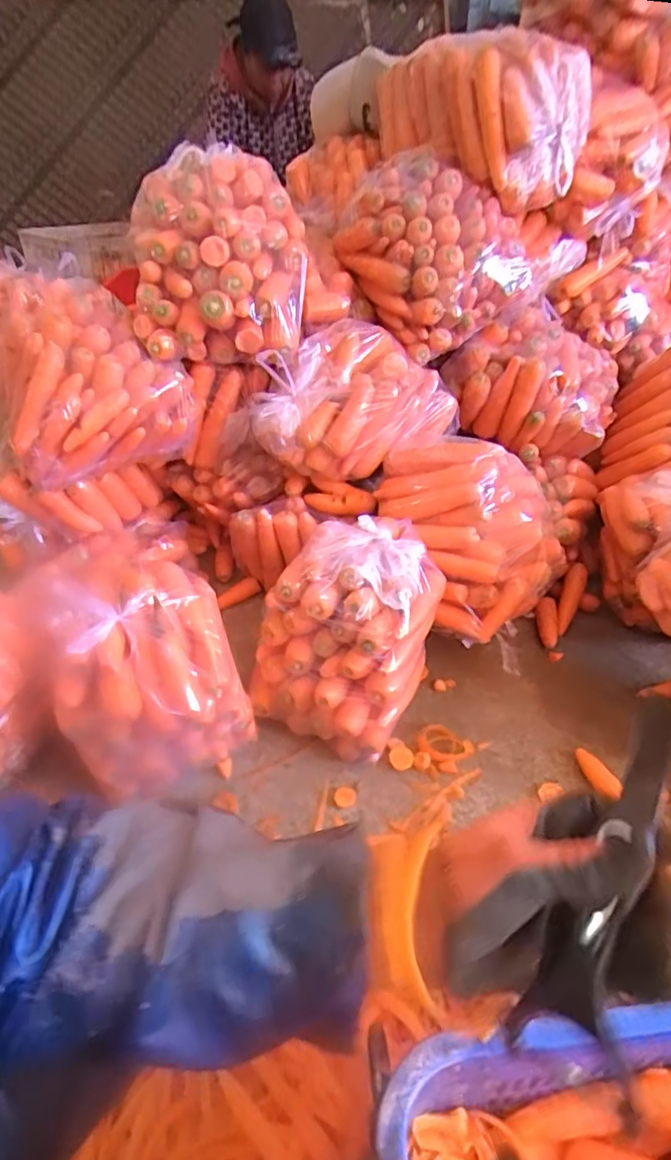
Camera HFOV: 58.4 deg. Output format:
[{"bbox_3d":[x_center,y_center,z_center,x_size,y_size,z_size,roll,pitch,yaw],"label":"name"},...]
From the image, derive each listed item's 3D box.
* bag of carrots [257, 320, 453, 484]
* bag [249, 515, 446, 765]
[{"bbox_3d":[0.045,-0.303,1.050,0.367,0.222,0.146,-15,44,-17],"label":"bag of carrots"},{"bbox_3d":[0.021,0.072,0.944,0.242,0.263,0.270,16,44,17],"label":"bag"}]

